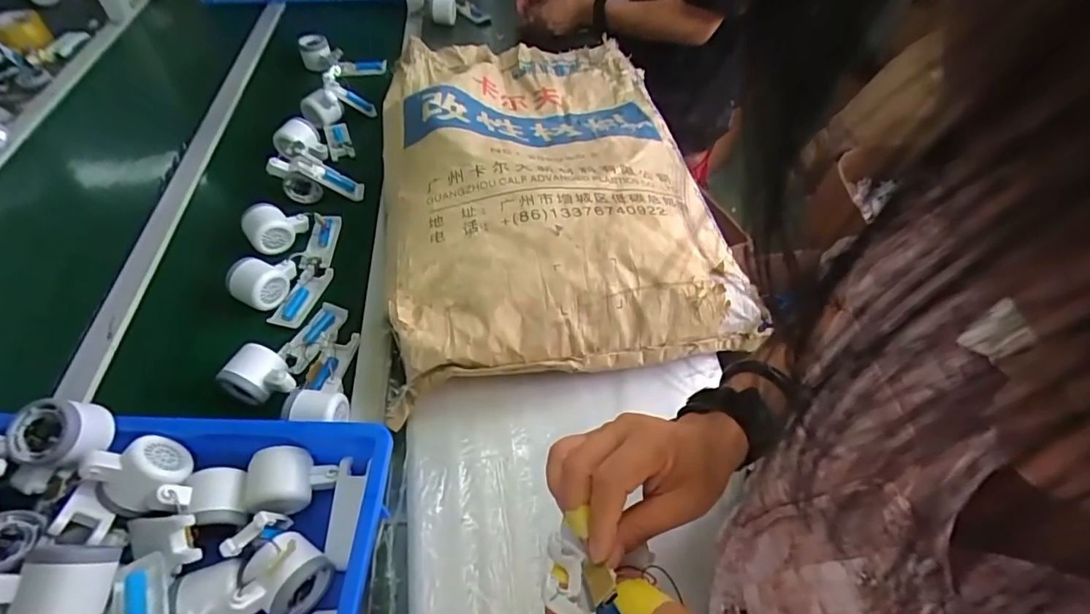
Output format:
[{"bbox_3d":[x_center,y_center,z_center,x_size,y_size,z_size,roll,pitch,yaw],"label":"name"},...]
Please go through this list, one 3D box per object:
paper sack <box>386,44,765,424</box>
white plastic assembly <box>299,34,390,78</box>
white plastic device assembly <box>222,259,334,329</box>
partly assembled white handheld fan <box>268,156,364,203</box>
[{"bbox_3d":[-0.006,-0.224,0.817,0.455,0.126,0.724,-9,51,-6],"label":"paper sack"},{"bbox_3d":[-0.431,-0.524,1.111,0.189,0.061,0.058,8,51,8],"label":"white plastic assembly"},{"bbox_3d":[-0.362,-0.035,0.705,0.111,0.042,0.102,9,51,8],"label":"white plastic device assembly"},{"bbox_3d":[-0.360,-0.197,0.833,0.139,0.074,0.027,10,47,-21],"label":"partly assembled white handheld fan"}]

